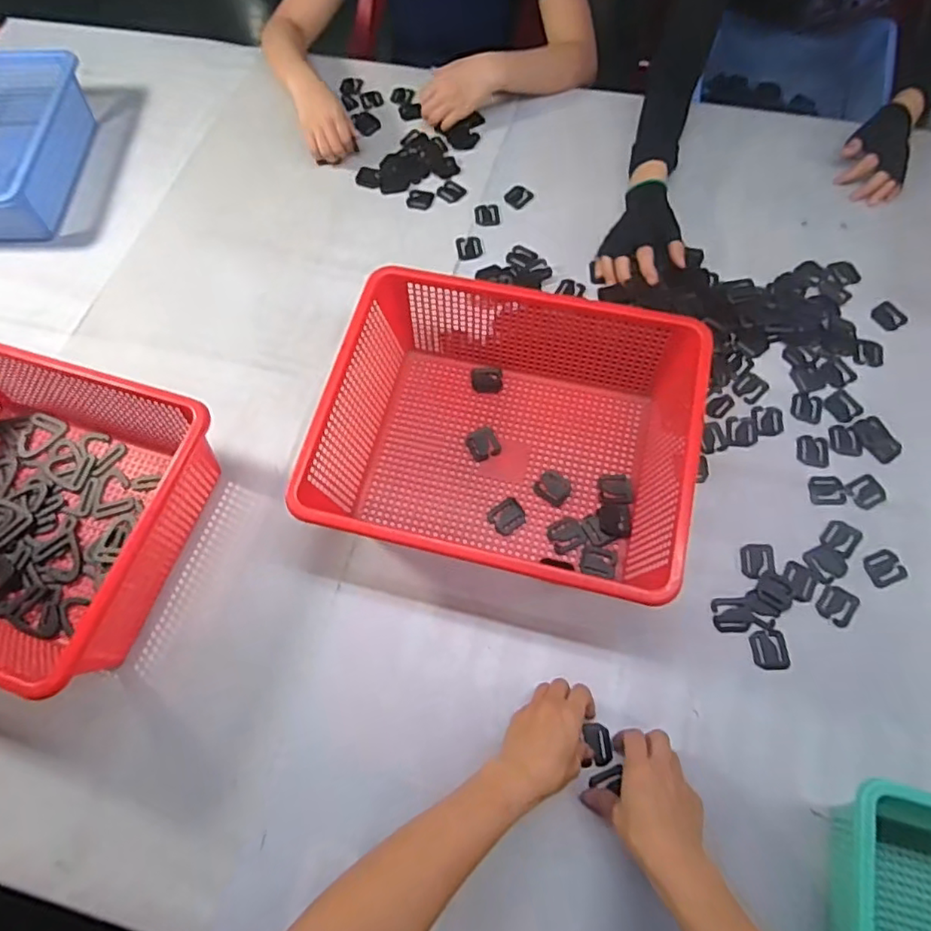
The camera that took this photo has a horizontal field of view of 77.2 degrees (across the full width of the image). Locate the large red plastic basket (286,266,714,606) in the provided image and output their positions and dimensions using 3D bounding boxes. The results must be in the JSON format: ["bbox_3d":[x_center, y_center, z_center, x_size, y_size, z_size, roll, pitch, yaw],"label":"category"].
[{"bbox_3d":[0.048,-0.040,0.651,0.378,0.129,0.326,14,70,8],"label":"large red plastic basket"}]

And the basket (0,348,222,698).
[{"bbox_3d":[-0.488,0.040,0.643,0.383,0.136,0.309,16,70,9],"label":"basket"}]

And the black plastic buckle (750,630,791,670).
[{"bbox_3d":[0.320,0.193,0.612,0.037,0.004,0.039,-5,69,1],"label":"black plastic buckle"}]

